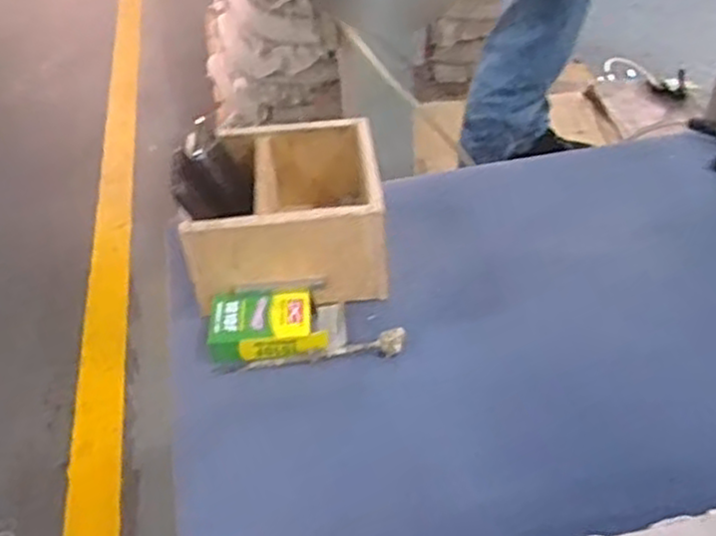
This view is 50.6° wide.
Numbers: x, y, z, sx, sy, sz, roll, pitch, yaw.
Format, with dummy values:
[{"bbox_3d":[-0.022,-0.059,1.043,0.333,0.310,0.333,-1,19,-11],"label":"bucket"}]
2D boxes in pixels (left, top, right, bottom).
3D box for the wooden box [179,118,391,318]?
[{"bbox_3d":[-0.084,-0.068,0.907,0.227,0.122,0.199,-7,44,-3],"label":"wooden box"}]

